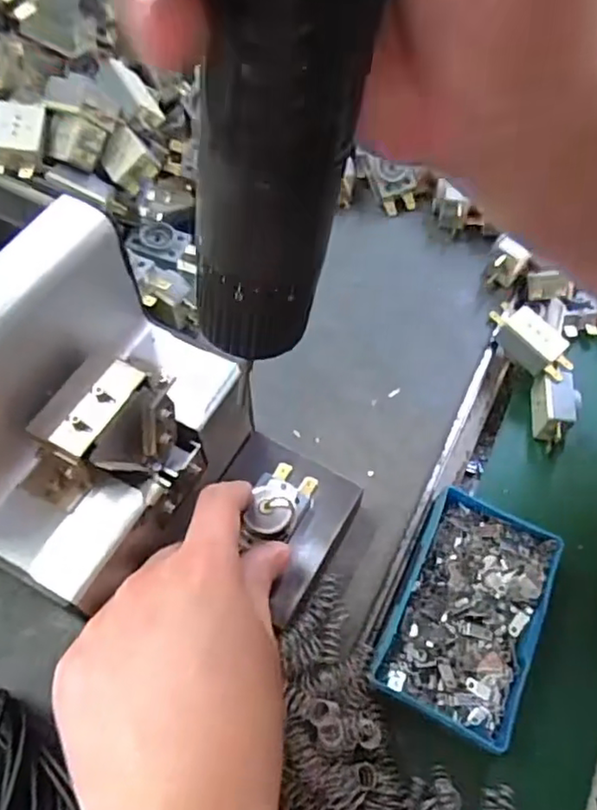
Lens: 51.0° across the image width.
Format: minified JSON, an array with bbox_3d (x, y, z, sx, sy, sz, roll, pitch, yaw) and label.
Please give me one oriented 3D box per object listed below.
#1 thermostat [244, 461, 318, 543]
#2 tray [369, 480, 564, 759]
[{"bbox_3d":[-0.008,0.047,0.306,0.028,0.011,0.045,29,39,4],"label":"thermostat"},{"bbox_3d":[0.089,0.108,0.331,0.070,0.030,0.114,24,61,12],"label":"tray"}]

